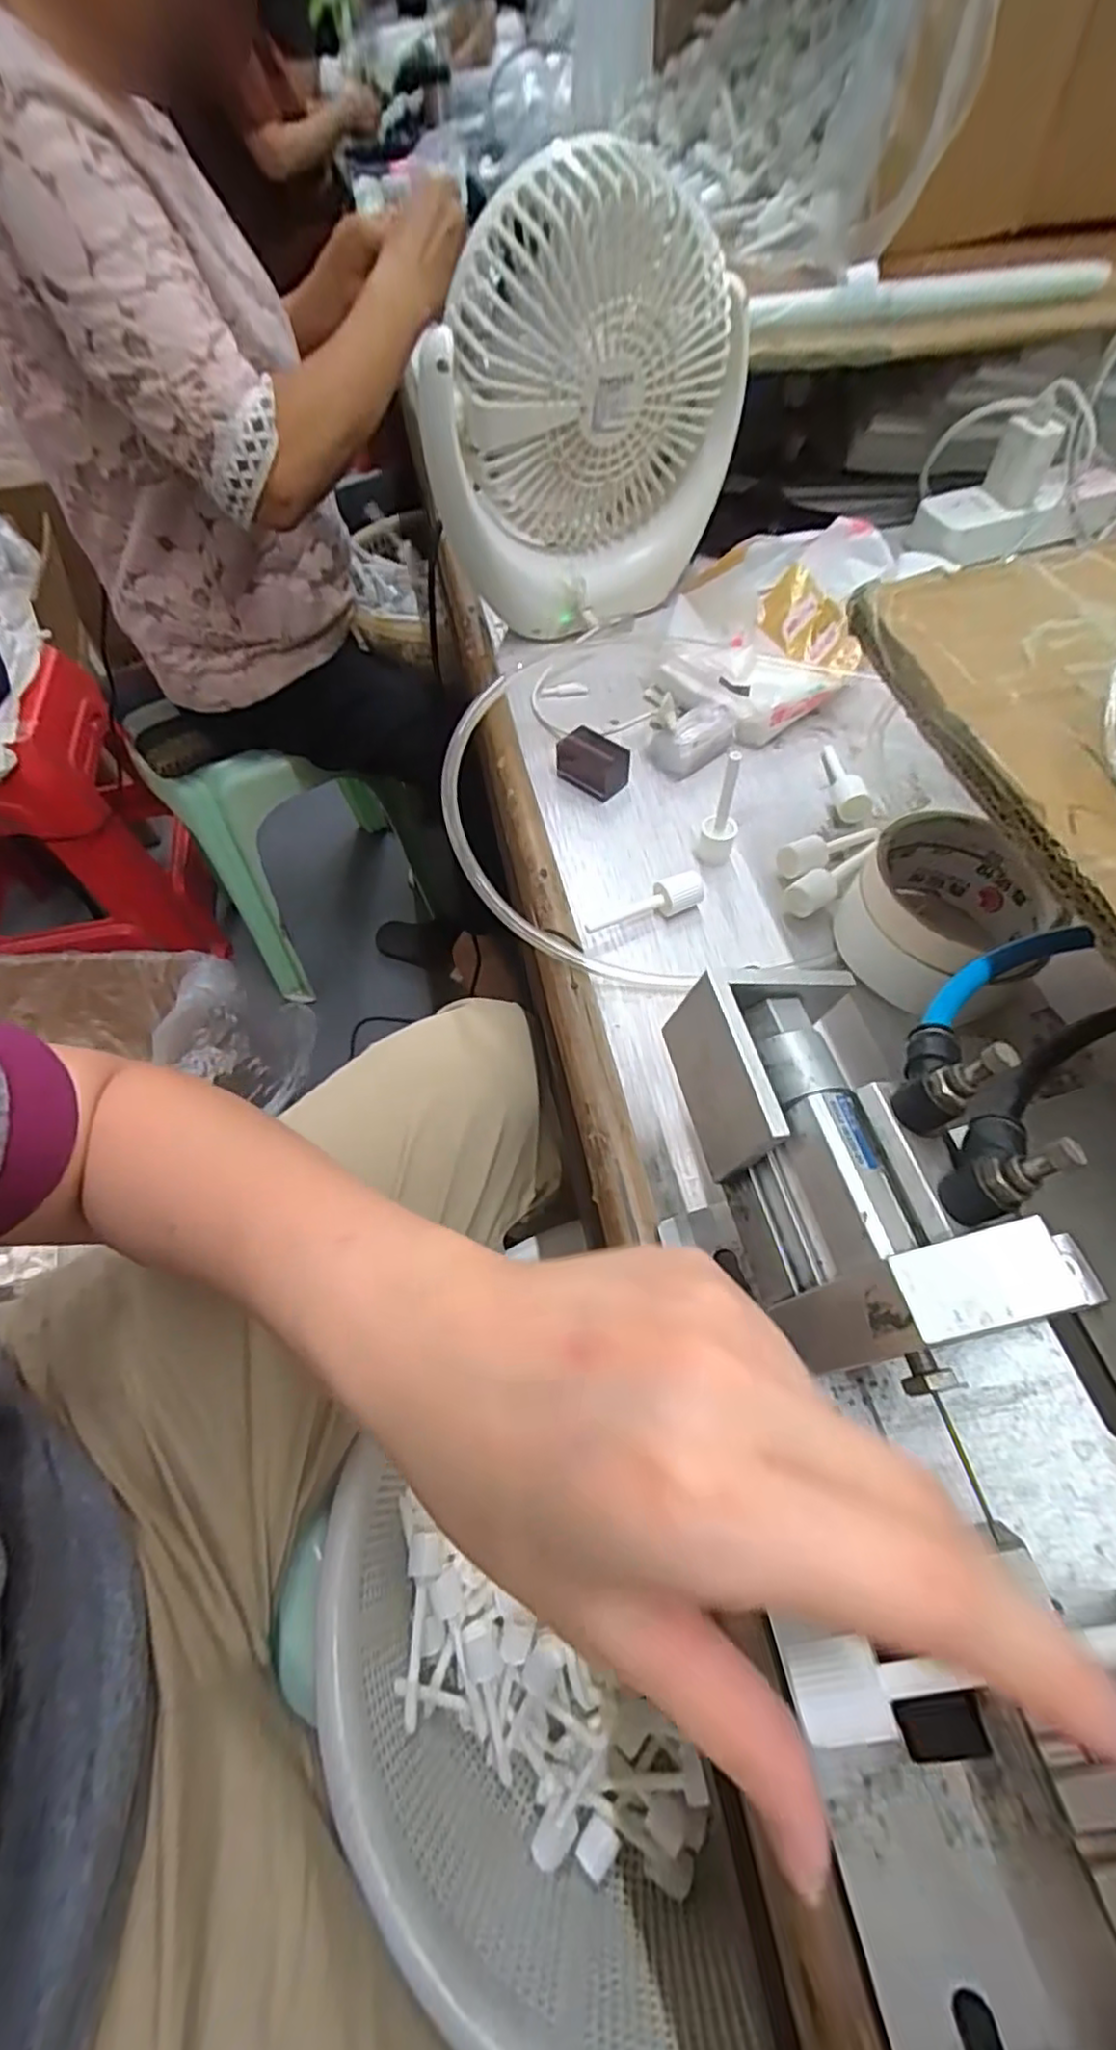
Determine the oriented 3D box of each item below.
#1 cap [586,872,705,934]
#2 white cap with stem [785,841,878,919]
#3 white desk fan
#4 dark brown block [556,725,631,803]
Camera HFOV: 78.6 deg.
[{"bbox_3d":[0.045,-0.060,0.352,0.065,0.017,0.013,-19,60,-8],"label":"cap"},{"bbox_3d":[0.146,-0.079,0.358,0.067,0.017,0.018,-36,64,-17],"label":"white cap with stem"},{"bbox_3d":[0.012,-0.365,0.418,0.178,0.202,0.074,-27,62,-12],"label":"white desk fan"},{"bbox_3d":[0.021,-0.155,0.405,0.026,0.022,0.040,-40,65,-19],"label":"dark brown block"}]

